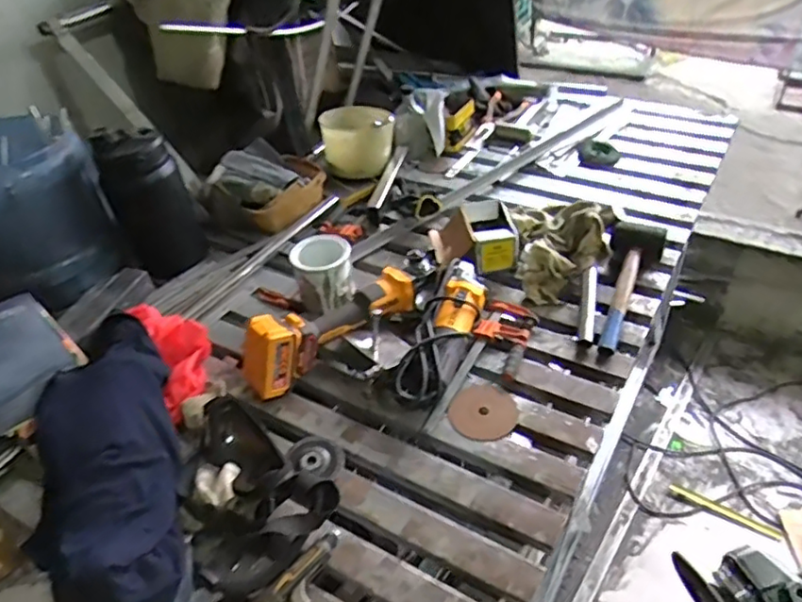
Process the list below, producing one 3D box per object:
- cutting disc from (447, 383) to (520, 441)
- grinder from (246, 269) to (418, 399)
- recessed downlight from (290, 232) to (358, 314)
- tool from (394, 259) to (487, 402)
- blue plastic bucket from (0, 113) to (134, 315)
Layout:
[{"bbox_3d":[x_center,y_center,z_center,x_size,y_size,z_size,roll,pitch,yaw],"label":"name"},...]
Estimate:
[{"bbox_3d":[0.121,0.164,0.922,0.099,0.007,0.088,-13,54,-3],"label":"cutting disc"},{"bbox_3d":[-0.110,0.036,1.008,0.310,0.105,0.086,-28,48,-22],"label":"grinder"},{"bbox_3d":[-0.131,-0.048,1.091,0.101,0.115,0.083,-22,46,-17],"label":"recessed downlight"},{"bbox_3d":[0.068,0.047,1.006,0.087,0.057,0.275,13,47,19],"label":"tool"},{"bbox_3d":[-0.696,-0.168,1.157,0.250,0.267,0.244,-3,44,3],"label":"blue plastic bucket"}]

